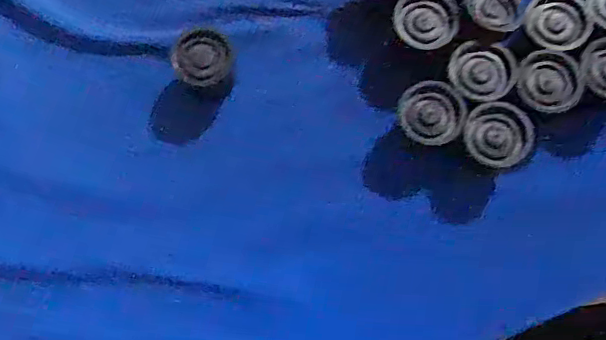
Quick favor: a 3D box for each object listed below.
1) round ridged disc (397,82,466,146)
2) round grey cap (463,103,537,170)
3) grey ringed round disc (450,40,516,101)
[{"bbox_3d":[0.069,-0.031,0.314,0.032,0.008,0.035,0,78,0],"label":"round ridged disc"},{"bbox_3d":[0.102,-0.019,0.308,0.035,0.007,0.032,0,78,0],"label":"round grey cap"},{"bbox_3d":[0.097,-0.053,0.315,0.034,0.004,0.033,0,78,0],"label":"grey ringed round disc"}]

